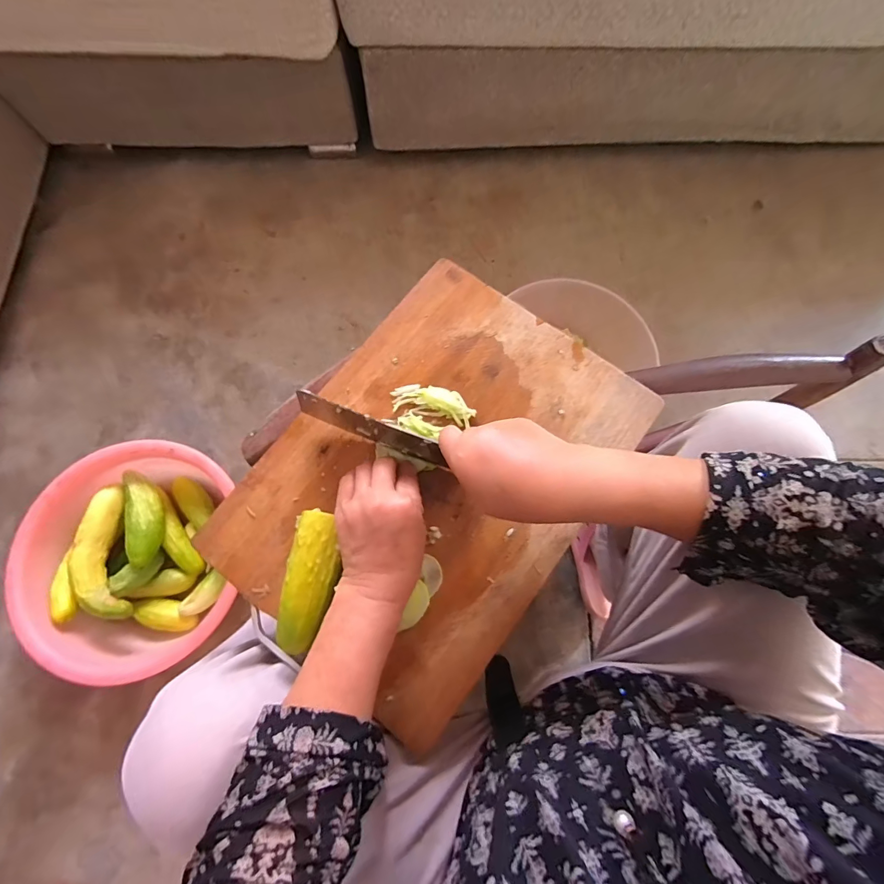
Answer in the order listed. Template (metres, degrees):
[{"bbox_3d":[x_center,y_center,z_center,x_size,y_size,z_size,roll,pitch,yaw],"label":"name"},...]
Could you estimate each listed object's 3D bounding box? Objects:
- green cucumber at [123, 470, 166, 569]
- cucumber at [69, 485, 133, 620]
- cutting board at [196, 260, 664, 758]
[{"bbox_3d":[-0.515,0.125,0.700,0.051,0.038,0.168,-20,75,-5],"label":"green cucumber"},{"bbox_3d":[-0.563,0.184,0.667,0.079,0.039,0.221,-19,75,-5],"label":"cucumber"},{"bbox_3d":[-0.009,0.026,0.403,0.285,0.024,0.394,36,77,11],"label":"cutting board"}]

